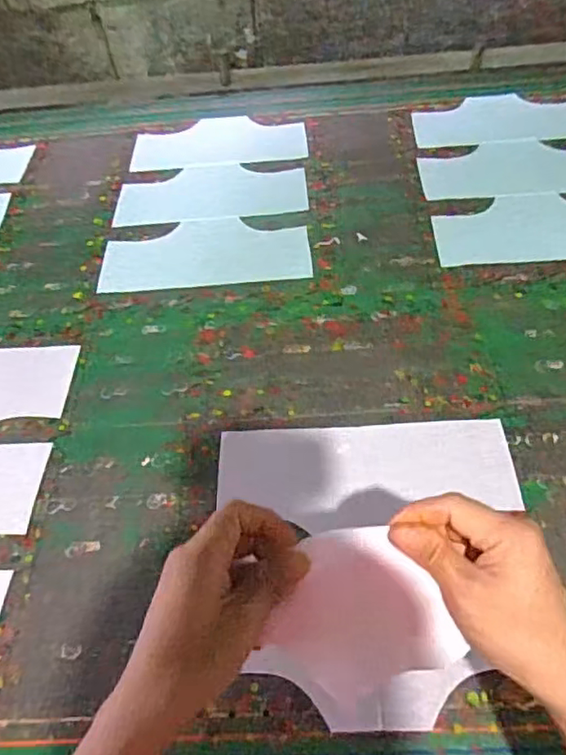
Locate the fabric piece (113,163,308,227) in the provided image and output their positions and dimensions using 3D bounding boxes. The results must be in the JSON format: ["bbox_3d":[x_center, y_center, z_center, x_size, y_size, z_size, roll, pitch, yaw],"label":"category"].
[{"bbox_3d":[-0.117,-0.306,0.980,0.305,0.005,0.134,-2,51,3],"label":"fabric piece"}]

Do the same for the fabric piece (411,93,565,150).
[{"bbox_3d":[0.380,-0.453,1.049,0.303,0.012,0.150,-5,51,1],"label":"fabric piece"}]

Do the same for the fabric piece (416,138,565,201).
[{"bbox_3d":[0.372,-0.334,0.959,0.296,0.010,0.156,-3,49,3],"label":"fabric piece"}]

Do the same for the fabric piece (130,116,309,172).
[{"bbox_3d":[-0.113,-0.423,1.071,0.305,0.005,0.146,-3,53,5],"label":"fabric piece"}]

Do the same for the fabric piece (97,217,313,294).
[{"bbox_3d":[-0.115,-0.188,0.896,0.305,0.008,0.143,-3,52,6],"label":"fabric piece"}]

